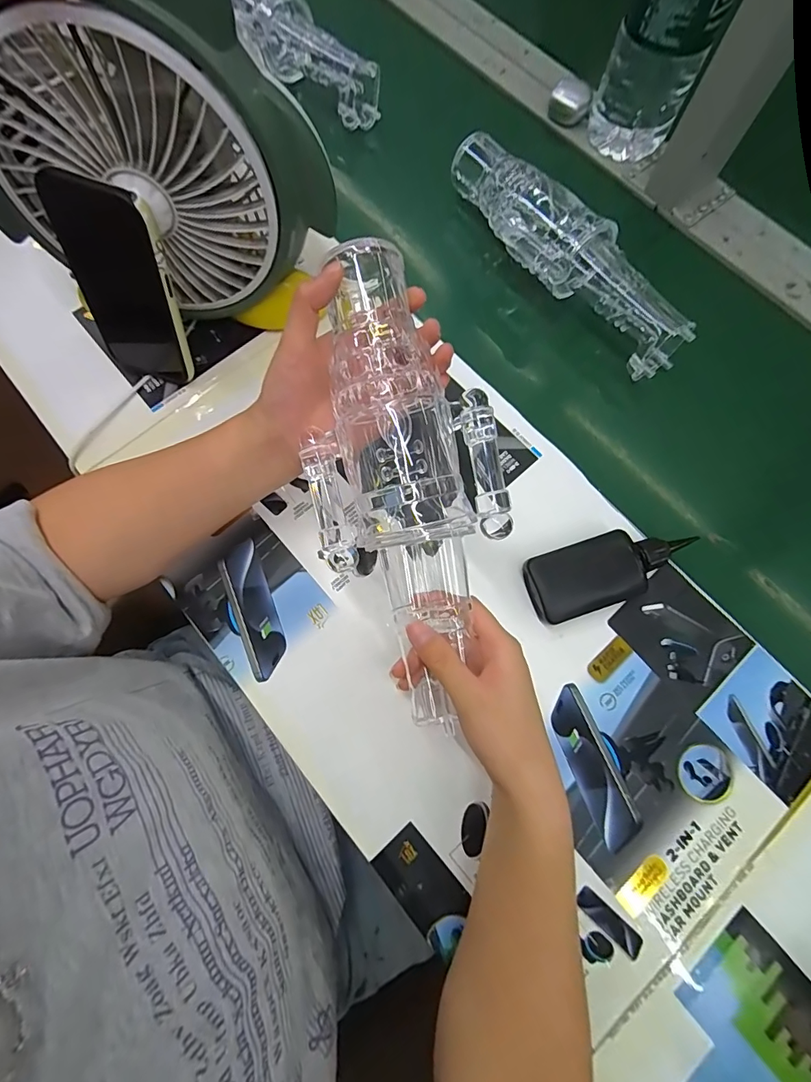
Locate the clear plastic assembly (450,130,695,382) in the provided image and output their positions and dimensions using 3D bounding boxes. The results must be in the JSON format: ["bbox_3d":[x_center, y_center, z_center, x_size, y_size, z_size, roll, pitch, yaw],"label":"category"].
[{"bbox_3d":[0.148,-0.279,0.423,0.078,0.067,0.294,-43,80,-11],"label":"clear plastic assembly"}]

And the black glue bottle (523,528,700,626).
[{"bbox_3d":[0.166,0.024,0.365,0.133,0.018,0.056,-19,76,-6],"label":"black glue bottle"}]

